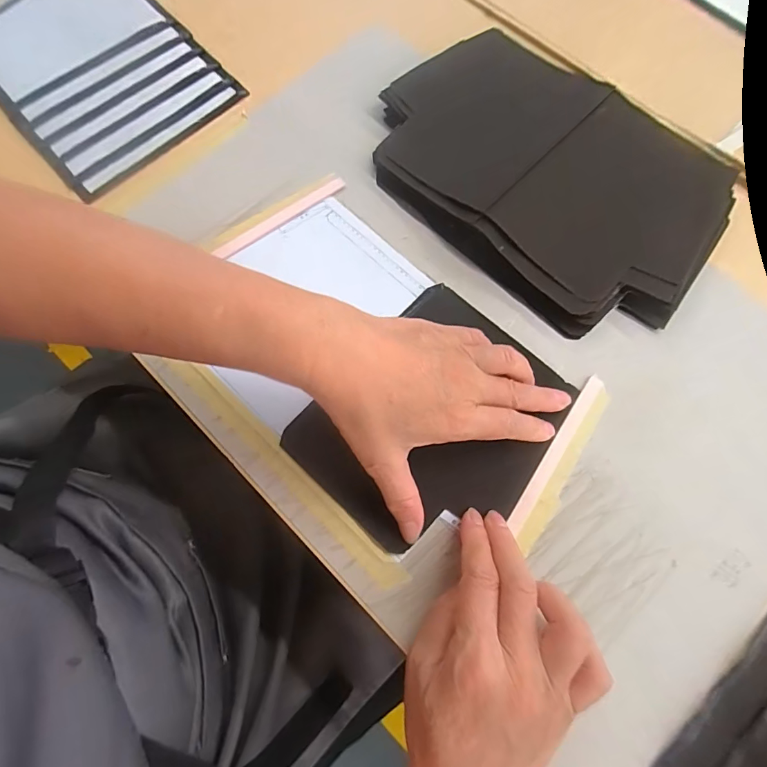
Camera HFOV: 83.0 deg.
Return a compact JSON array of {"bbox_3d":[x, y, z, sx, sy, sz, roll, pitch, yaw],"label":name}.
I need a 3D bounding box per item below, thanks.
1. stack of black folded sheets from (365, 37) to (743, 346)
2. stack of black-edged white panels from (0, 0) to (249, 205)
[{"bbox_3d":[0.126,-0.173,0.350,0.290,0.032,0.189,41,78,11],"label":"stack of black folded sheets"},{"bbox_3d":[-0.263,-0.290,0.395,0.167,0.015,0.240,-41,78,-11],"label":"stack of black-edged white panels"}]

